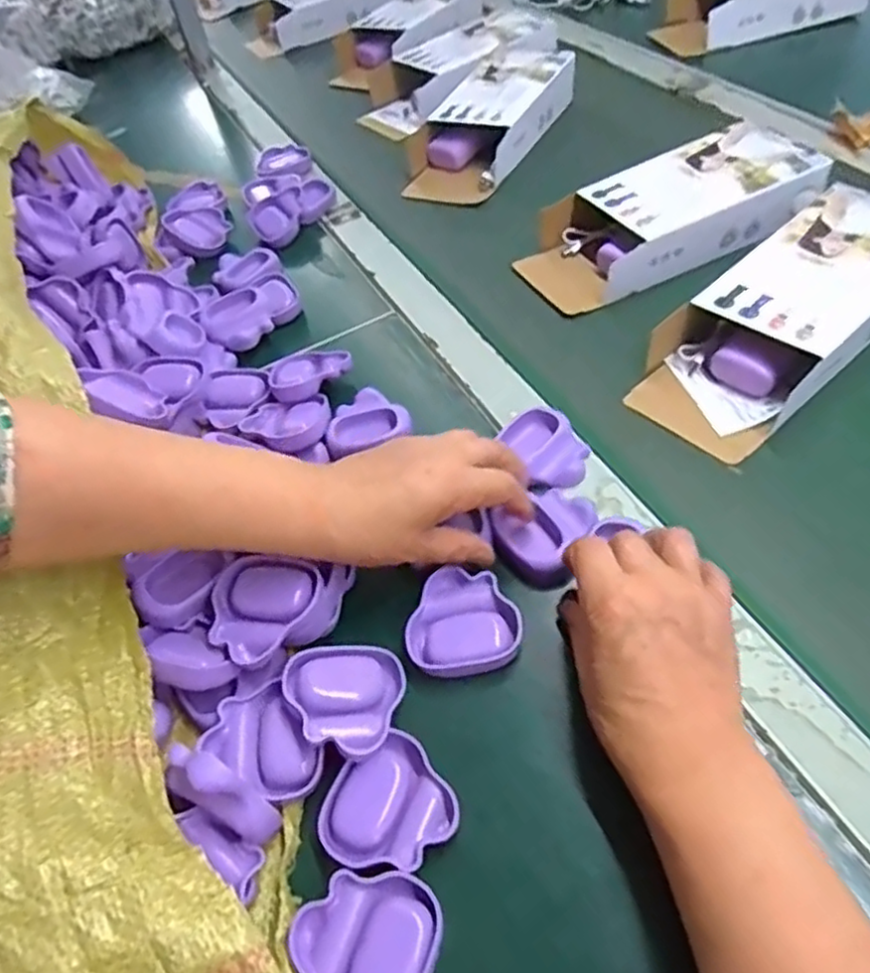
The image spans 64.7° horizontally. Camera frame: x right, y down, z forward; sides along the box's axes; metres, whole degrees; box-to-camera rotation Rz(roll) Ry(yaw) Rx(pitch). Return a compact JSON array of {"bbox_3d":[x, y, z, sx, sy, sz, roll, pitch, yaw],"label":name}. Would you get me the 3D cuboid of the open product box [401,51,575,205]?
[{"bbox_3d":[0.053,-0.401,0.755,0.121,0.070,0.230,18,56,22],"label":"open product box"}]

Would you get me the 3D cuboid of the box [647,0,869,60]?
[{"bbox_3d":[0.396,-0.585,0.828,0.246,0.065,0.110,-5,51,13],"label":"box"}]

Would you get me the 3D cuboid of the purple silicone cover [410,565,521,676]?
[{"bbox_3d":[0.015,0.075,0.392,0.061,0.018,0.063,-10,50,1],"label":"purple silicone cover"}]

